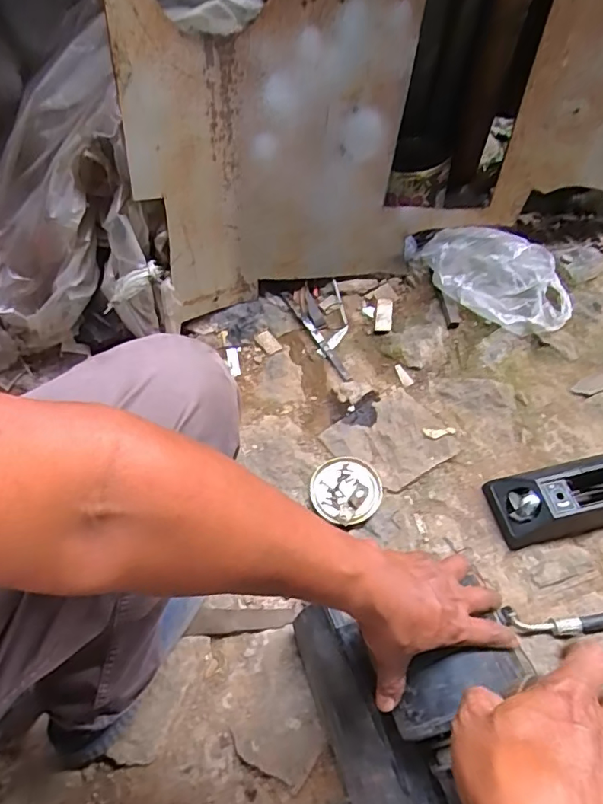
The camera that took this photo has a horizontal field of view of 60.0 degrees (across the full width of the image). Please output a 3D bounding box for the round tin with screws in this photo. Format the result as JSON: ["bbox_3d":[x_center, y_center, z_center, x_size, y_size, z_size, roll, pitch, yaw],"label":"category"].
[{"bbox_3d":[0.068,0.134,0.795,0.104,0.017,0.106,0,60,0],"label":"round tin with screws"}]

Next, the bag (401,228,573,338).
[{"bbox_3d":[0.345,-0.238,0.960,0.323,0.118,0.130,25,63,13],"label":"bag"}]

